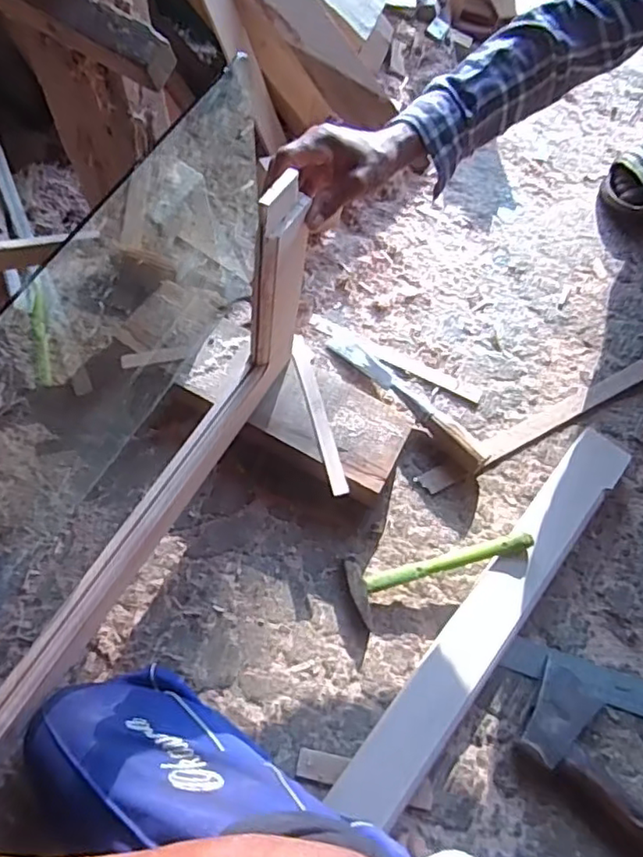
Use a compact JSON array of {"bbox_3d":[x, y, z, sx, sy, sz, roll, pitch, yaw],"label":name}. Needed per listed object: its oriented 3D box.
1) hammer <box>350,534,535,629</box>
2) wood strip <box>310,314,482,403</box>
[{"bbox_3d":[0.150,0.188,0.762,0.234,0.045,0.081,-7,66,-6],"label":"hammer"},{"bbox_3d":[0.108,-0.103,0.909,0.273,0.006,0.024,27,65,6],"label":"wood strip"}]

